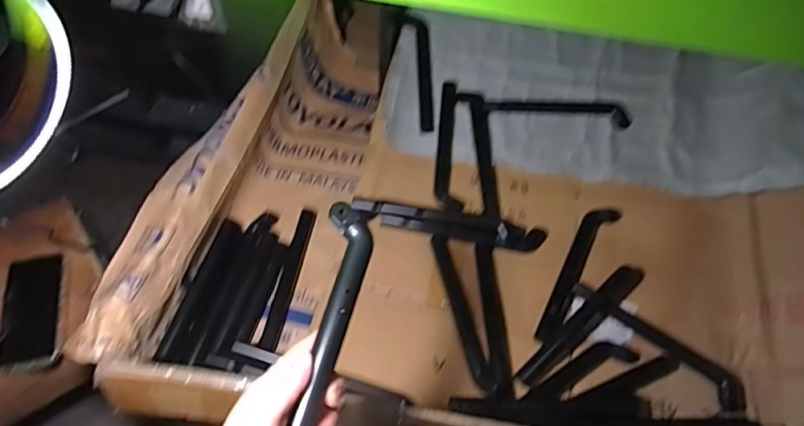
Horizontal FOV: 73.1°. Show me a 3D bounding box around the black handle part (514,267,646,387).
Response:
[{"bbox_3d":[0.255,0.149,0.747,0.245,0.042,0.034,-36,65,-25],"label":"black handle part"}]

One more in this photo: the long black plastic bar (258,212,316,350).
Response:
[{"bbox_3d":[-0.164,0.091,0.793,0.024,0.014,0.232,9,55,1],"label":"long black plastic bar"}]

